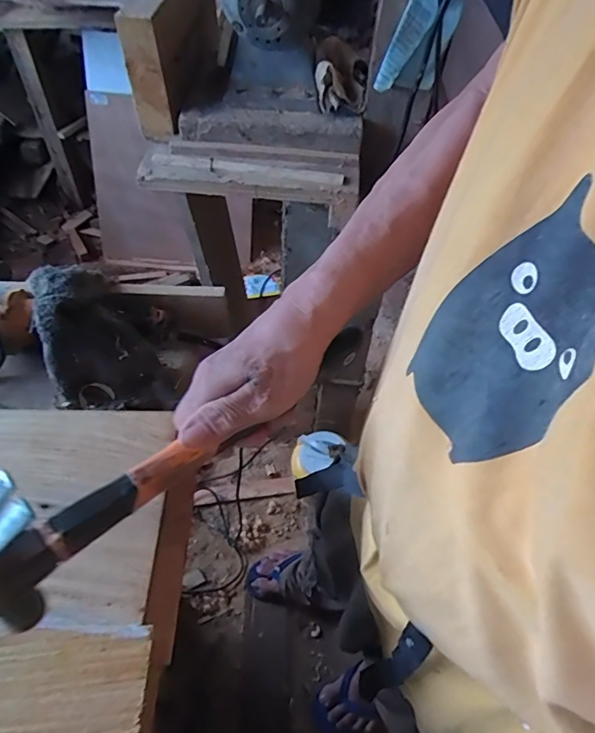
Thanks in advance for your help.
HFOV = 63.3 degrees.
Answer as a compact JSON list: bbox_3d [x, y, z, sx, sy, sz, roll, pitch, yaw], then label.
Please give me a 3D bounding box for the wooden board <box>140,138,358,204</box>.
[{"bbox_3d":[-0.064,-0.302,0.675,0.295,0.029,0.140,3,81,1],"label":"wooden board"}]

